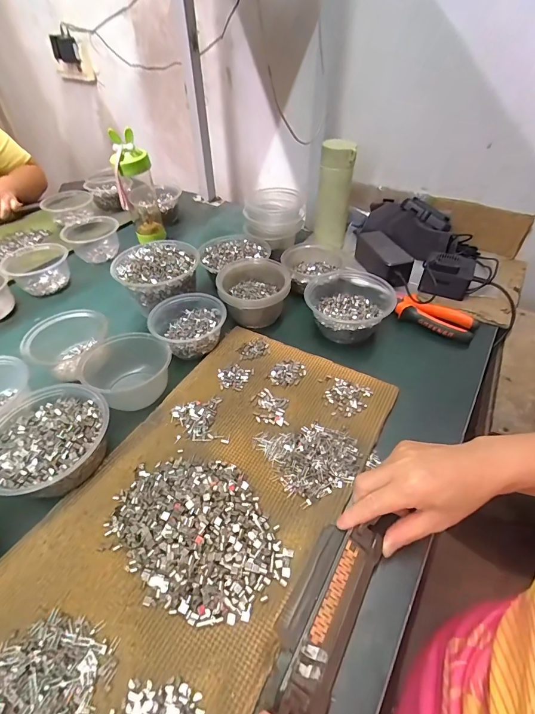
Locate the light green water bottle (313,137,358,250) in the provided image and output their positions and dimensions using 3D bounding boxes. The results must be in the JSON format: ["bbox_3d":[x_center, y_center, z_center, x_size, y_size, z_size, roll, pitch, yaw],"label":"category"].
[{"bbox_3d":[0.135,-0.326,0.708,0.065,0.198,0.073,6,46,9],"label":"light green water bottle"}]

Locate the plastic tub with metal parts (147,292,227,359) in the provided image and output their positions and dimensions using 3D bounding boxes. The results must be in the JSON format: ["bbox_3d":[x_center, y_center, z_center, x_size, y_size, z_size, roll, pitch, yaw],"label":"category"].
[{"bbox_3d":[-0.121,-0.054,0.544,0.113,0.051,0.125,-4,45,-2],"label":"plastic tub with metal parts"}]

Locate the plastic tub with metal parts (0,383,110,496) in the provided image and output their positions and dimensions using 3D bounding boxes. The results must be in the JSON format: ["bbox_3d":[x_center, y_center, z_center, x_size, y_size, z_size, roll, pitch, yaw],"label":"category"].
[{"bbox_3d":[-0.255,0.097,0.402,0.137,0.053,0.130,-1,45,1],"label":"plastic tub with metal parts"}]

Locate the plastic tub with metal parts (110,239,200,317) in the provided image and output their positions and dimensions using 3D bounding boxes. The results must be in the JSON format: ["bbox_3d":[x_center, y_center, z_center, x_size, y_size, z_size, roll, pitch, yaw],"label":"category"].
[{"bbox_3d":[-0.186,-0.138,0.604,0.139,0.074,0.134,-1,45,1],"label":"plastic tub with metal parts"}]

